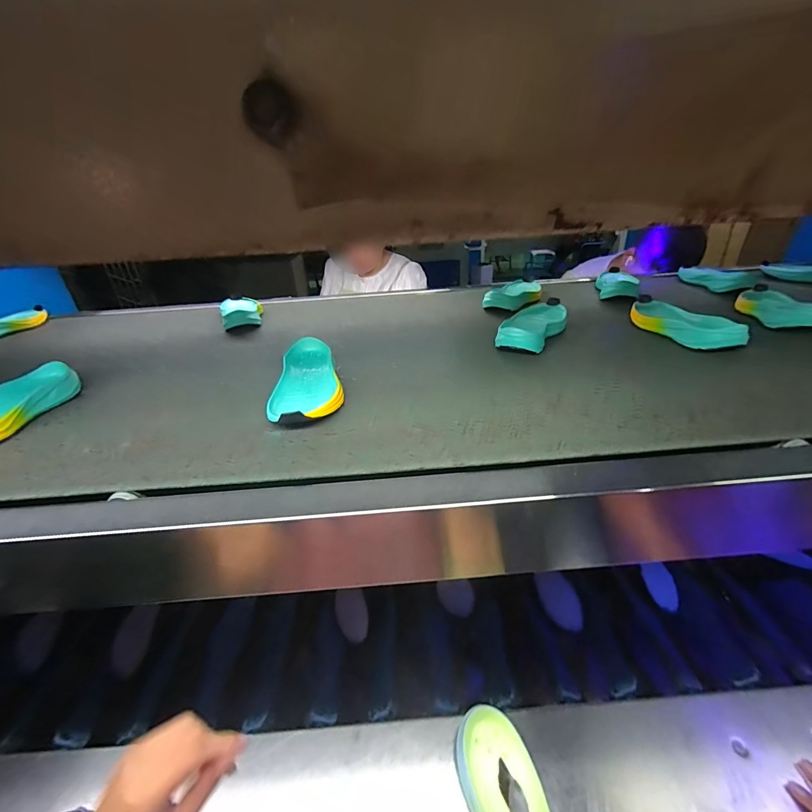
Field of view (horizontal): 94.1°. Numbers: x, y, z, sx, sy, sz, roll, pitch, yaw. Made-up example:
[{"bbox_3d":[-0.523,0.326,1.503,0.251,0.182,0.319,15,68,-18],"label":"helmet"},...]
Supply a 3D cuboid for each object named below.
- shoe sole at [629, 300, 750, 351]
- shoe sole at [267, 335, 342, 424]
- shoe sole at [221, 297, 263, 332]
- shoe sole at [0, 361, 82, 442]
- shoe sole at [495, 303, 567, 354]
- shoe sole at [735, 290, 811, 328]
[{"bbox_3d":[0.453,-0.145,0.638,0.085,0.038,0.222,-4,34,3],"label":"shoe sole"},{"bbox_3d":[-0.132,-0.035,0.514,0.089,0.036,0.210,-9,31,-8],"label":"shoe sole"},{"bbox_3d":[-0.374,-0.213,0.864,0.088,0.042,0.210,-13,32,-16],"label":"shoe sole"},{"bbox_3d":[-0.521,0.009,0.479,0.091,0.040,0.206,5,35,16],"label":"shoe sole"},{"bbox_3d":[0.226,-0.144,0.664,0.082,0.037,0.219,16,40,29],"label":"shoe sole"},{"bbox_3d":[0.660,-0.181,0.682,0.070,0.029,0.207,6,31,19],"label":"shoe sole"}]

